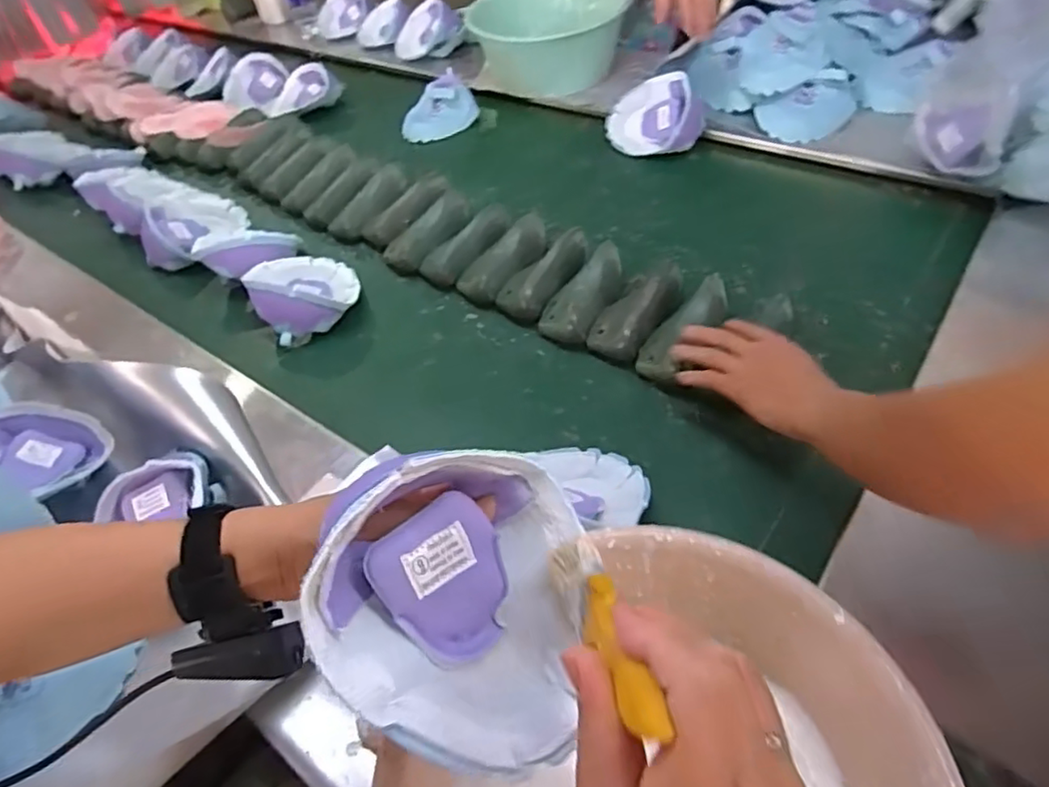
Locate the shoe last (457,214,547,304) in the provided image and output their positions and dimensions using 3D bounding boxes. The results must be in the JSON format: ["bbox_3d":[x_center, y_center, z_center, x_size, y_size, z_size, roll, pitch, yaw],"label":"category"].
[{"bbox_3d":[-0.024,-0.185,0.875,0.143,0.062,0.070,-39,60,-23],"label":"shoe last"}]

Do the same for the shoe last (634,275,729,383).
[{"bbox_3d":[0.193,-0.074,0.744,0.065,0.064,0.146,33,62,24],"label":"shoe last"}]

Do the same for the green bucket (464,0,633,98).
[{"bbox_3d":[0.047,-0.754,1.289,0.318,0.121,0.292,-11,54,-5],"label":"green bucket"}]

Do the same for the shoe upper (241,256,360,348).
[{"bbox_3d":[-0.306,-0.148,0.869,0.137,0.057,0.161,-25,56,-15],"label":"shoe upper"}]

